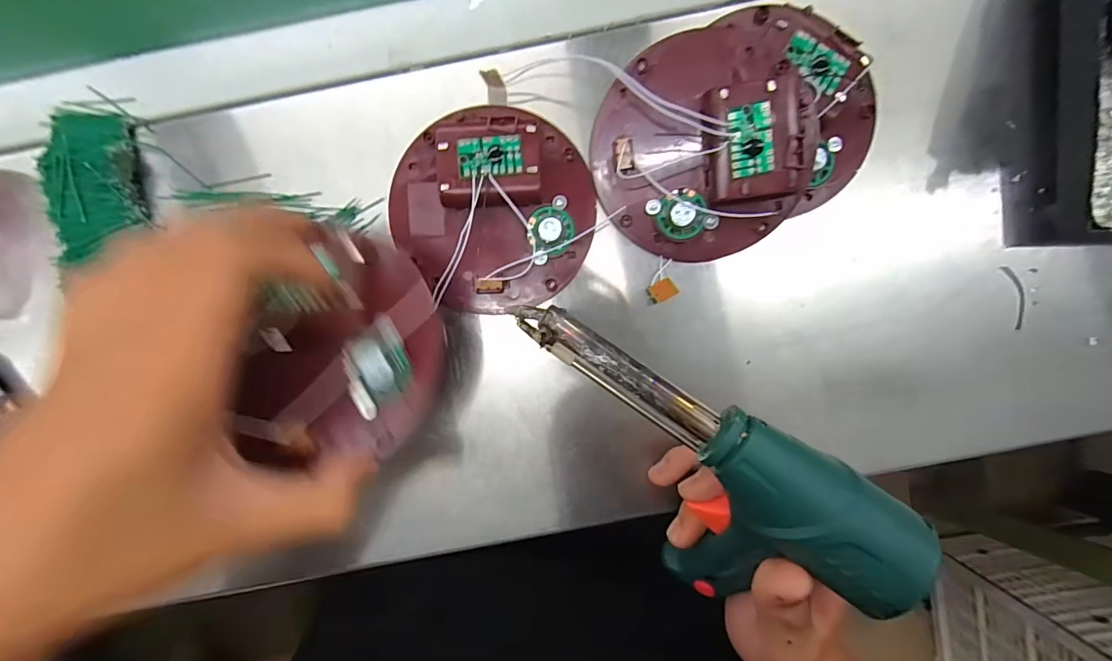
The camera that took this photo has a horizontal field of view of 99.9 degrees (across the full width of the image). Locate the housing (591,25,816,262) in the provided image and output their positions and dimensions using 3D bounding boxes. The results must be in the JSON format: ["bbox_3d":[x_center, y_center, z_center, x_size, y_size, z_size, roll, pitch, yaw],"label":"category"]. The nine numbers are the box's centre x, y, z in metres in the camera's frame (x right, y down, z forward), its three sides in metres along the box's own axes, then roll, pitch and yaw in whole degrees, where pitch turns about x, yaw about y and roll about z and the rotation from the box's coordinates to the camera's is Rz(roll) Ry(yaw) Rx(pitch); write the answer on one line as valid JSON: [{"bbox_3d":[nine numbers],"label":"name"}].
[{"bbox_3d":[0.083,-0.106,0.264,0.121,0.037,0.126,-8,93,0],"label":"housing"}]

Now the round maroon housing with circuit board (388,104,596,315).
[{"bbox_3d":[-0.039,-0.071,0.275,0.119,0.023,0.116,0,93,-1],"label":"round maroon housing with circuit board"}]

